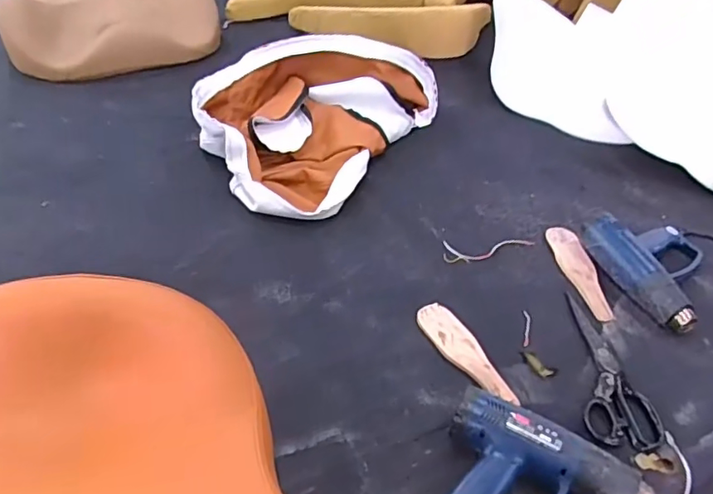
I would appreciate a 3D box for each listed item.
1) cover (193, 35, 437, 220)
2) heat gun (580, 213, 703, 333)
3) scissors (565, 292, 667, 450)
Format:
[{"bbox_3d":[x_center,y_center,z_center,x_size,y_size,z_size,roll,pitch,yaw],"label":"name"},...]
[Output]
[{"bbox_3d":[-0.124,-0.313,1.253,0.418,0.158,0.586,21,43,19],"label":"cover"},{"bbox_3d":[0.551,0.027,0.971,0.222,0.062,0.247,-11,43,-17],"label":"heat gun"},{"bbox_3d":[0.374,0.173,0.820,0.099,0.021,0.271,9,41,5],"label":"scissors"}]

